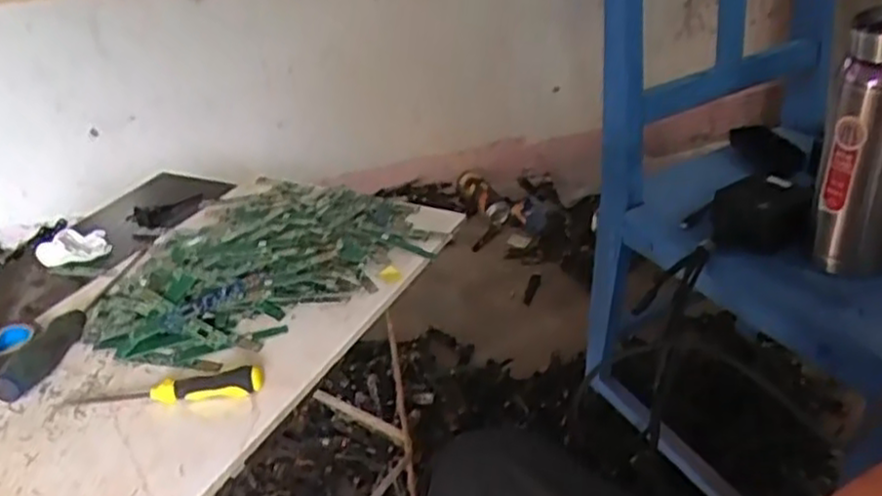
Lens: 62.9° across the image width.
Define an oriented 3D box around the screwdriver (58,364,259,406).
[{"bbox_3d":[-0.227,0.113,0.593,0.160,0.023,0.029,-6,31,-1],"label":"screwdriver"}]

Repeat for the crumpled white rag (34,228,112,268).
[{"bbox_3d":[-0.412,-0.004,0.806,0.073,0.021,0.055,-23,35,-27],"label":"crumpled white rag"}]

